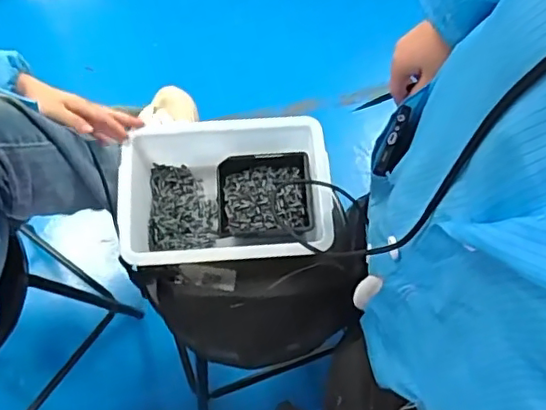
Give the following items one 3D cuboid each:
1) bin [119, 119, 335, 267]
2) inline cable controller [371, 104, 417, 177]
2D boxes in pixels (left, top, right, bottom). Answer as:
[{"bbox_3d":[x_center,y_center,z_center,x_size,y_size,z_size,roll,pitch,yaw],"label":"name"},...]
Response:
[{"bbox_3d":[-0.069,-0.009,0.834,0.288,0.097,0.197,-4,69,-3],"label":"bin"},{"bbox_3d":[0.123,-0.064,0.585,0.037,0.018,0.073,27,89,41],"label":"inline cable controller"}]

